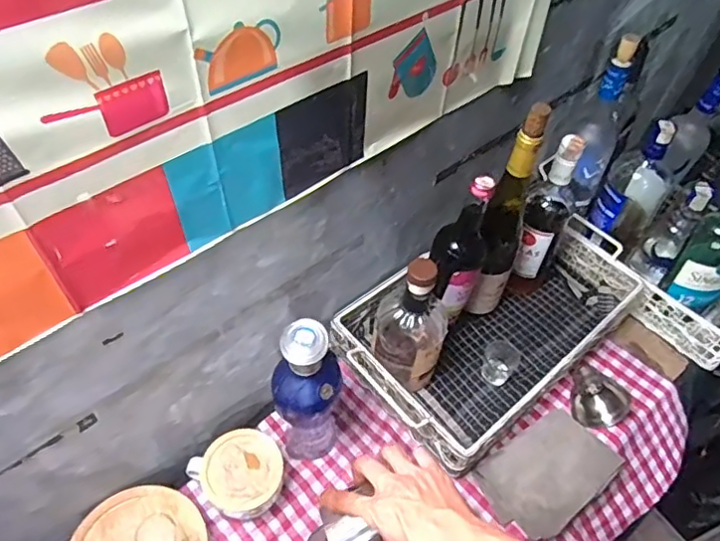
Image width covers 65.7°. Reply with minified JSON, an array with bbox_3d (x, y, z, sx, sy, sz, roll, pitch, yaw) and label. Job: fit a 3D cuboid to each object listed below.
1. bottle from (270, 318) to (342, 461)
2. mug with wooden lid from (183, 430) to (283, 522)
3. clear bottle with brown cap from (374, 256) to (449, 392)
[{"bbox_3d":[-0.062,0.153,0.674,0.073,0.268,0.072,1,51,-3],"label":"bottle"},{"bbox_3d":[-0.148,0.258,0.702,0.099,0.063,0.098,-34,60,-27],"label":"mug with wooden lid"},{"bbox_3d":[0.068,0.072,0.723,0.092,0.224,0.090,13,51,7],"label":"clear bottle with brown cap"}]

